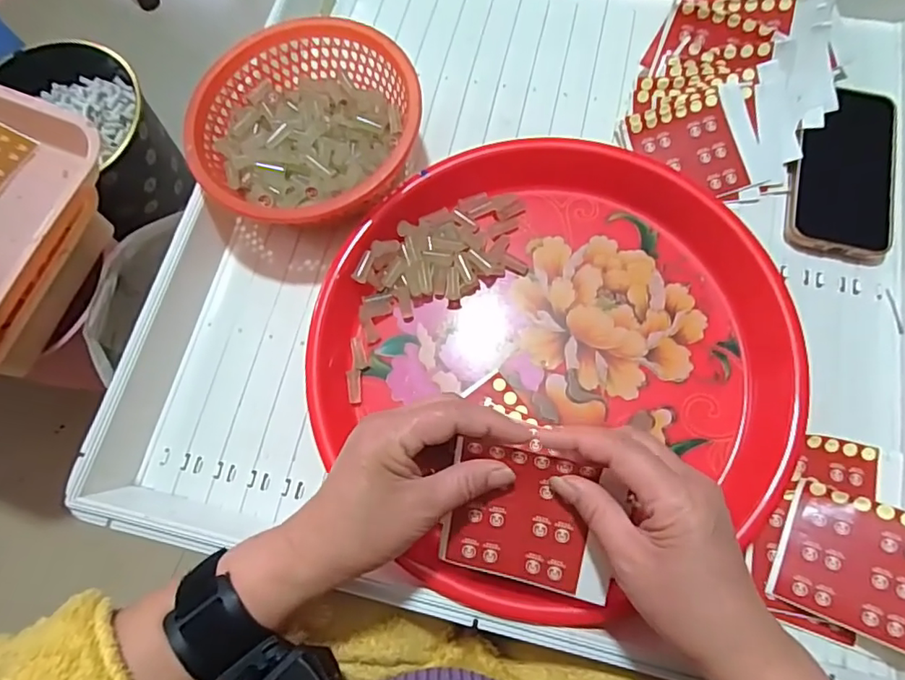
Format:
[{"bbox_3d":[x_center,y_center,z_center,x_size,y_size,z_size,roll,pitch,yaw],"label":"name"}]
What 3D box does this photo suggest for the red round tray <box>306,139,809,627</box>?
[{"bbox_3d":[0.068,0.004,0.393,0.321,0.046,0.344,0,73,1],"label":"red round tray"}]

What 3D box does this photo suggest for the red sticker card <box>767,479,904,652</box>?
[{"bbox_3d":[0.260,0.141,0.341,0.094,0.004,0.080,17,78,25],"label":"red sticker card"}]

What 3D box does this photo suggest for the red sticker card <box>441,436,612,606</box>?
[{"bbox_3d":[0.044,0.102,0.313,0.094,0.005,0.079,10,102,11],"label":"red sticker card"}]

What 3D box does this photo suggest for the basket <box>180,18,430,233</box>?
[{"bbox_3d":[-0.113,-0.163,0.436,0.171,0.070,0.159,0,73,1],"label":"basket"}]

